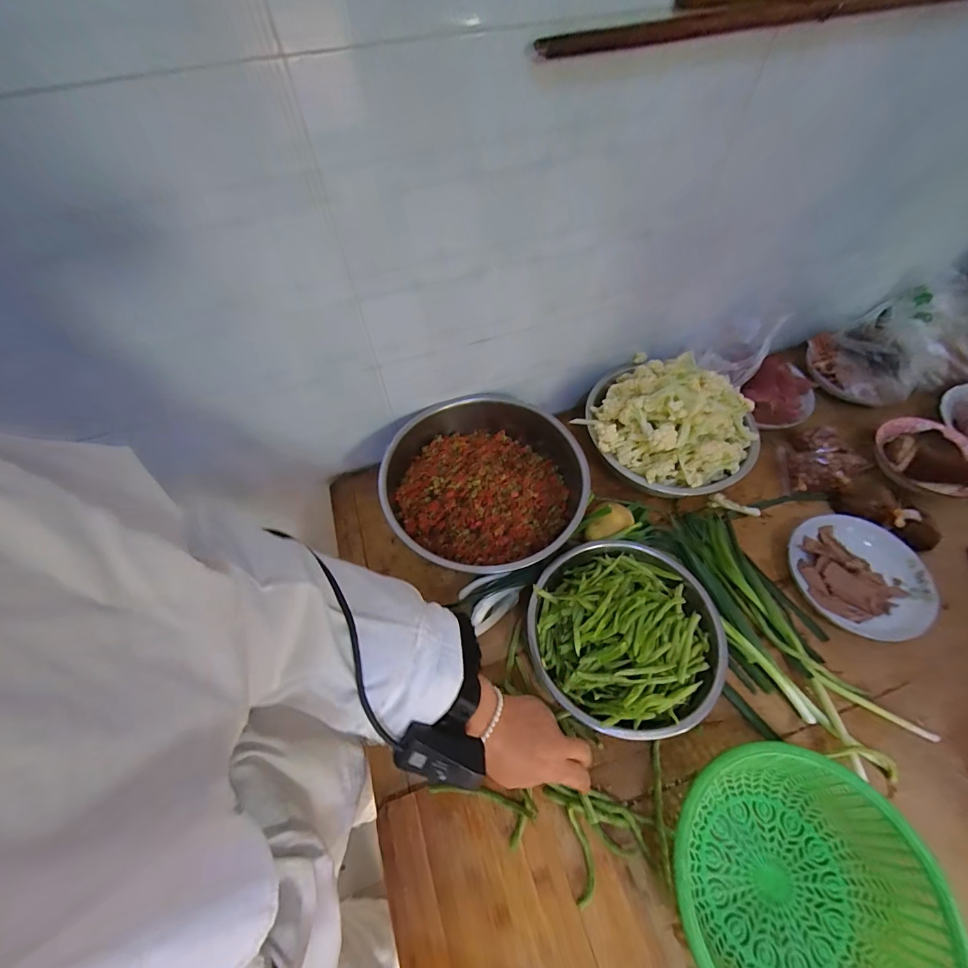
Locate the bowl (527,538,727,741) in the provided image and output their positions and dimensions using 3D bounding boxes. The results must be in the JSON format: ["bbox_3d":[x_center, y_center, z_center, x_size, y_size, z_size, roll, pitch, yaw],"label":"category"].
[{"bbox_3d":[0.168,0.176,0.512,0.224,0.083,0.211,-1,56,2],"label":"bowl"}]

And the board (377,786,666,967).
[{"bbox_3d":[0.042,0.440,0.393,0.228,0.021,0.296,-17,57,-9],"label":"board"}]

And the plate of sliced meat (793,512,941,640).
[{"bbox_3d":[0.513,0.122,0.580,0.161,0.045,0.153,-1,56,2],"label":"plate of sliced meat"}]

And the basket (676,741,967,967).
[{"bbox_3d":[0.291,0.381,0.396,0.219,0.079,0.220,-1,56,2],"label":"basket"}]

